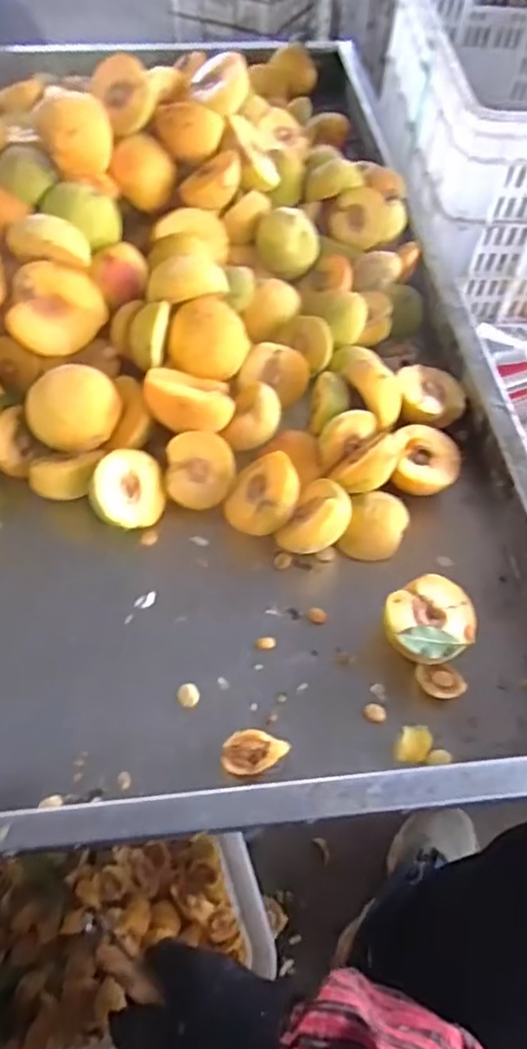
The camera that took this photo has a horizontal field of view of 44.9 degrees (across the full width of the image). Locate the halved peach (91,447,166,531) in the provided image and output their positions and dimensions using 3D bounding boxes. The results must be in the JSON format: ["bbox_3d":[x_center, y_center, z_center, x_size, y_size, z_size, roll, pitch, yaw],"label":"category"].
[{"bbox_3d":[-0.111,-0.028,0.521,0.063,0.023,0.061,15,74,-42],"label":"halved peach"}]

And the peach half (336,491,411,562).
[{"bbox_3d":[0.091,0.003,0.524,0.047,0.037,0.045,17,58,9],"label":"peach half"}]

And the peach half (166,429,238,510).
[{"bbox_3d":[-0.053,-0.045,0.538,0.055,0.027,0.062,4,89,5],"label":"peach half"}]

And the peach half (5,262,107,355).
[{"bbox_3d":[-0.189,-0.195,0.582,0.077,0.040,0.077,-5,107,-16],"label":"peach half"}]

